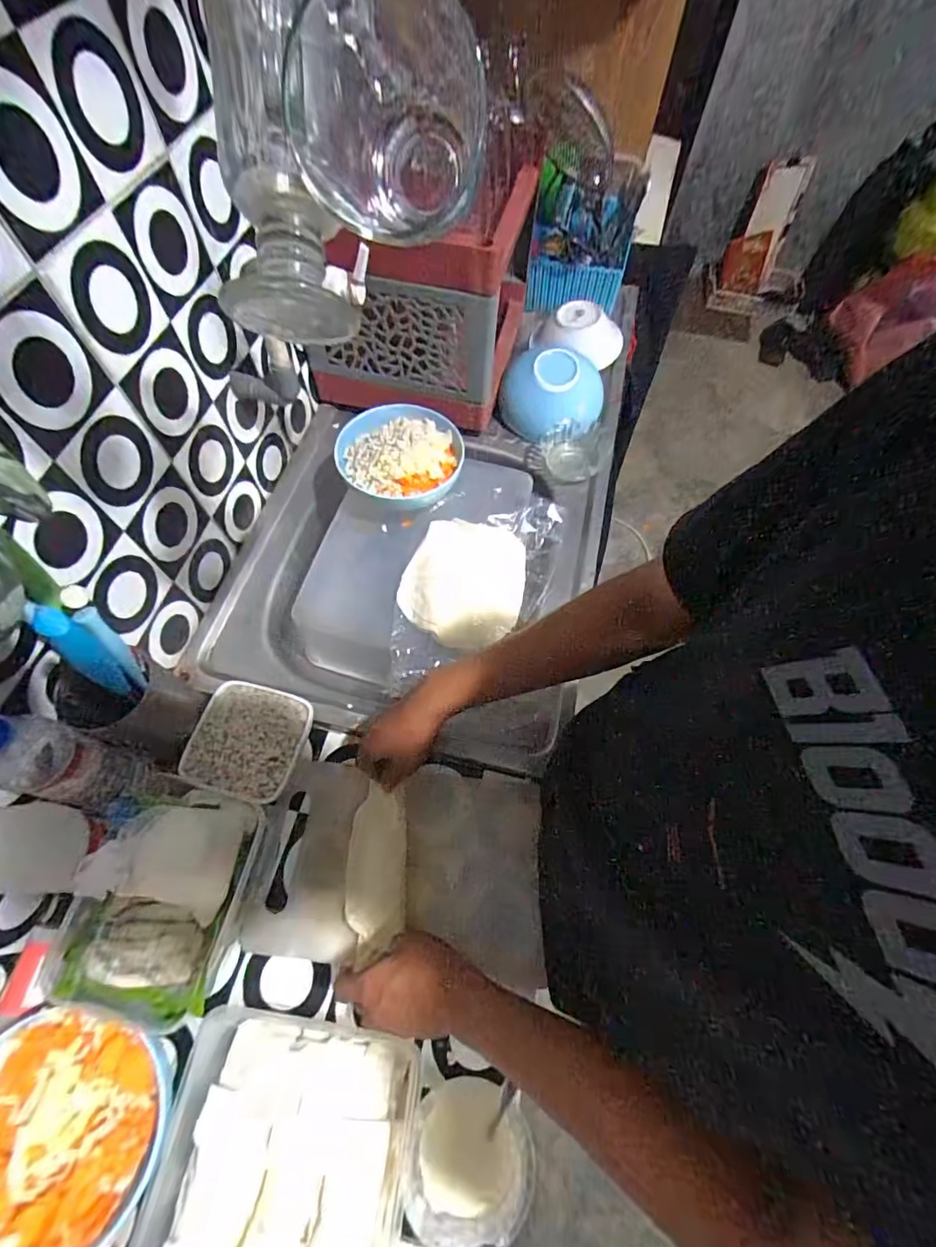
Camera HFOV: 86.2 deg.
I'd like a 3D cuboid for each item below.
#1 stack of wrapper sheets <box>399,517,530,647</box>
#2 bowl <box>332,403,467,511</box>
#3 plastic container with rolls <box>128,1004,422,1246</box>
[{"bbox_3d":[-0.002,-0.057,0.674,0.151,0.025,0.188,19,65,8],"label":"stack of wrapper sheets"},{"bbox_3d":[-0.098,-0.236,0.718,0.172,0.093,0.154,5,64,1],"label":"bowl"},{"bbox_3d":[-0.156,0.458,0.421,0.203,0.062,0.198,10,64,4],"label":"plastic container with rolls"}]

